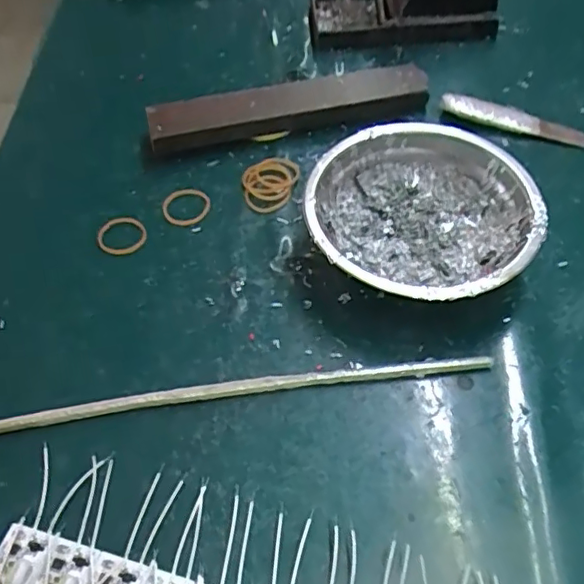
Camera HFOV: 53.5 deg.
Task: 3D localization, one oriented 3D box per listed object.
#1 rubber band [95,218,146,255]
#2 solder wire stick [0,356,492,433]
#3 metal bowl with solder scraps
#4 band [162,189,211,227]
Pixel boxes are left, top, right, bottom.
[{"bbox_3d":[-0.105,-0.036,0.361,0.028,0.008,0.029,-1,55,2],"label":"rubber band"},{"bbox_3d":[-0.037,0.052,0.296,0.278,0.007,0.010,-8,55,-3],"label":"solder wire stick"},{"bbox_3d":[0.074,-0.040,0.333,0.122,0.041,0.122,-1,55,2],"label":"metal bowl with solder scraps"},{"bbox_3d":[-0.067,-0.054,0.372,0.031,0.007,0.028,-16,55,-8],"label":"band"}]

